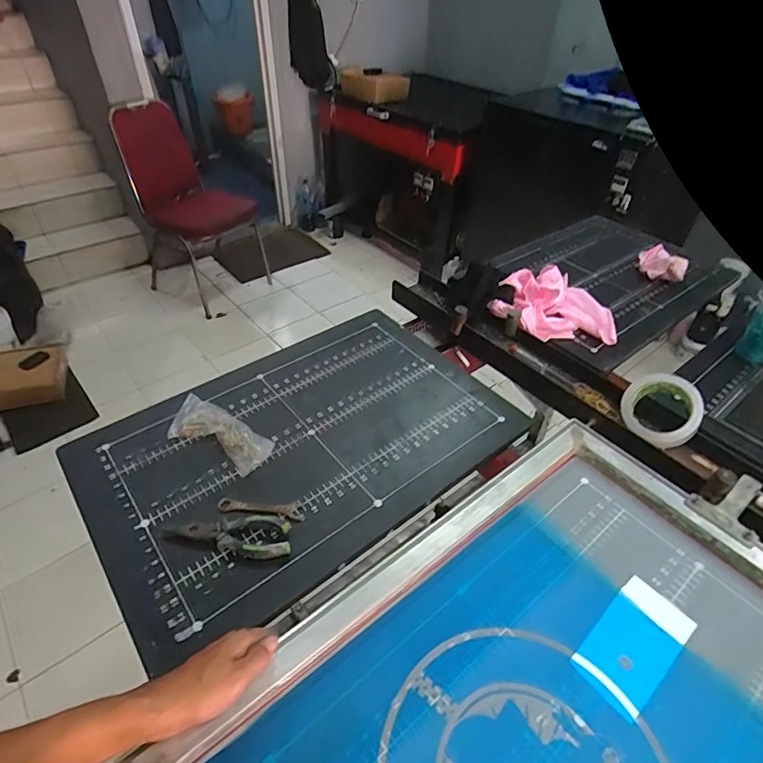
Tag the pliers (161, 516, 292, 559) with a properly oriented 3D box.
[{"bbox_3d":[-0.188,0.190,0.577,0.152,0.020,0.052,-1,43,-6],"label":"pliers"}]

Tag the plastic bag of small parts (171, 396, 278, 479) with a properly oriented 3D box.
[{"bbox_3d":[-0.240,0.073,0.703,0.175,0.023,0.075,23,46,20],"label":"plastic bag of small parts"}]

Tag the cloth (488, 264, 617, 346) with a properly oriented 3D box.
[{"bbox_3d":[0.338,-0.159,0.945,0.235,0.086,0.156,10,43,7],"label":"cloth"}]

